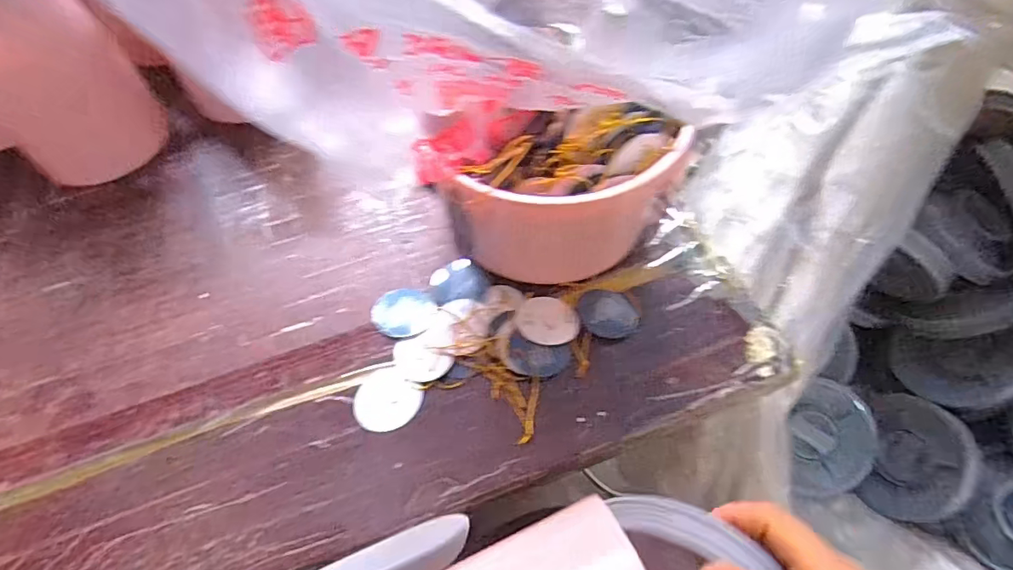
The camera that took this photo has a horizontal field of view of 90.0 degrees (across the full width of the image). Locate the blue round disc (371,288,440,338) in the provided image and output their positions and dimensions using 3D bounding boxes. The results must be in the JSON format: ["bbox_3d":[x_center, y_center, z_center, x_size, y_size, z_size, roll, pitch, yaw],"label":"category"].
[{"bbox_3d":[-0.091,0.024,0.446,0.053,0.004,0.046,23,62,16],"label":"blue round disc"}]

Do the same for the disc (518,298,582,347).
[{"bbox_3d":[0.036,0.030,0.437,0.052,0.005,0.045,1,59,4],"label":"disc"}]

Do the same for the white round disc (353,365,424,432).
[{"bbox_3d":[-0.097,0.092,0.407,0.052,0.004,0.048,-1,58,2],"label":"white round disc"}]

